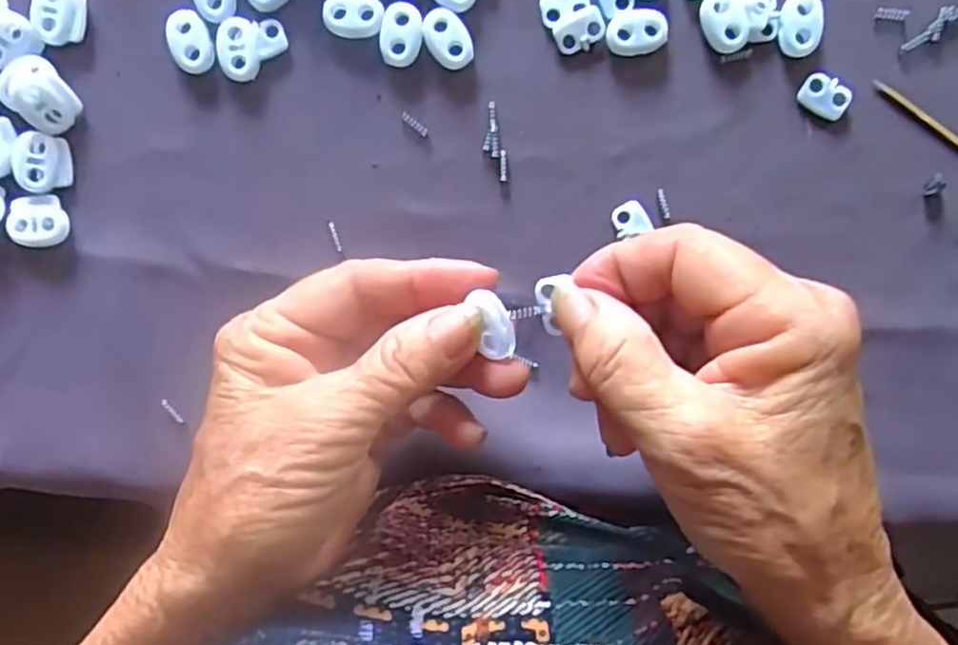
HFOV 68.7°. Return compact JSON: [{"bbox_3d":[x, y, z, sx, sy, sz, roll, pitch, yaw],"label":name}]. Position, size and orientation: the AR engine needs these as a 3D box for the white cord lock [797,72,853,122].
[{"bbox_3d":[0.130,-0.085,0.263,0.019,0.004,0.014,30,96,-4],"label":"white cord lock"}]

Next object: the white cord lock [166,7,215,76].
[{"bbox_3d":[-0.107,-0.104,0.260,0.016,0.004,0.023,-16,97,2],"label":"white cord lock"}]

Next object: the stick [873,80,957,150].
[{"bbox_3d":[0.175,-0.073,0.265,0.060,0.004,0.004,36,95,-4],"label":"stick"}]

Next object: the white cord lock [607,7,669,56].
[{"bbox_3d":[0.059,-0.108,0.260,0.022,0.004,0.016,-3,97,0],"label":"white cord lock"}]

